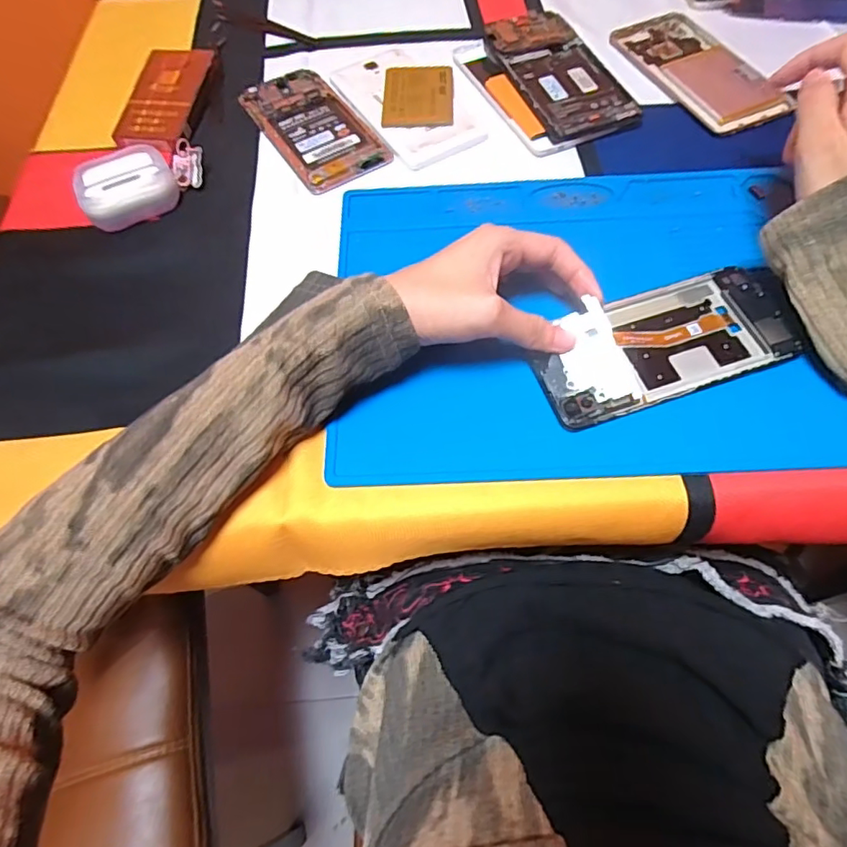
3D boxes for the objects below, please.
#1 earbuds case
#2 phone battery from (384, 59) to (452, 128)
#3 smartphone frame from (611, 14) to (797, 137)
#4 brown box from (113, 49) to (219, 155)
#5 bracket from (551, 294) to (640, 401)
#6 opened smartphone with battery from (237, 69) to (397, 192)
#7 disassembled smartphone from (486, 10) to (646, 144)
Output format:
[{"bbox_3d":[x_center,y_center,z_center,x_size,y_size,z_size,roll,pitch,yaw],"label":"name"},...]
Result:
[{"bbox_3d":[-0.212,-0.171,0.391,0.064,0.023,0.052,-28,66,-10],"label":"earbuds case"},{"bbox_3d":[-0.004,-0.265,0.436,0.055,0.007,0.082,-1,64,2],"label":"phone battery"},{"bbox_3d":[0.223,-0.291,0.444,0.076,0.007,0.154,-20,65,-7],"label":"smartphone frame"},{"bbox_3d":[-0.210,-0.263,0.441,0.057,0.019,0.114,6,65,6],"label":"brown box"},{"bbox_3d":[0.093,-0.037,0.302,0.034,0.004,0.056,-22,75,6],"label":"bracket"},{"bbox_3d":[-0.087,-0.234,0.426,0.068,0.004,0.138,-31,67,-12],"label":"opened smartphone with battery"},{"bbox_3d":[0.107,-0.284,0.439,0.074,0.014,0.155,-19,65,-6],"label":"disassembled smartphone"}]

